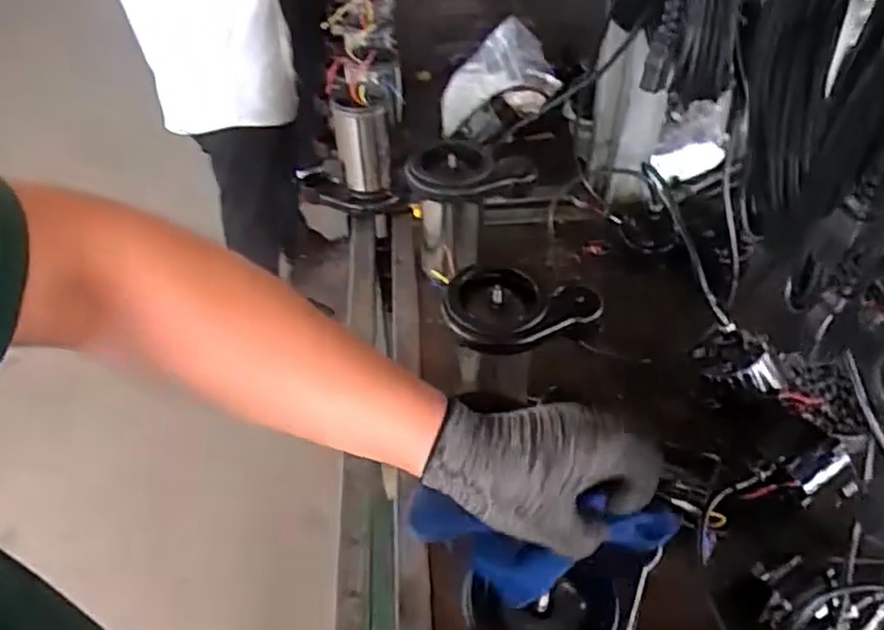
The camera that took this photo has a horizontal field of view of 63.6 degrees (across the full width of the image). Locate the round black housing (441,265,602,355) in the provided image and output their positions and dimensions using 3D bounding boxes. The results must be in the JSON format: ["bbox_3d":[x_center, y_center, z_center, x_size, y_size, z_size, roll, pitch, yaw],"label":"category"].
[{"bbox_3d":[0.085,-0.010,0.777,0.163,0.038,0.123,4,45,6],"label":"round black housing"}]

